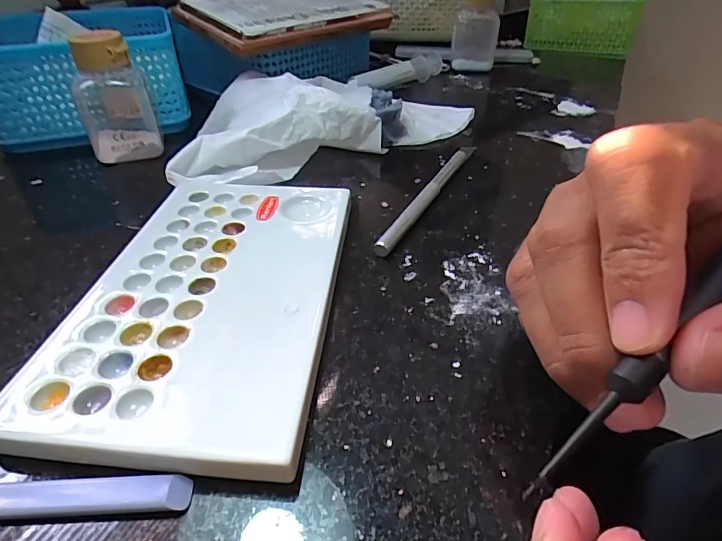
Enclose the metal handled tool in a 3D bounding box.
[{"bbox_3d":[0.041,-0.047,0.251,0.009,0.007,0.131,19,43,21],"label":"metal handled tool"}]

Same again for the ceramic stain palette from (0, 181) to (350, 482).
[{"bbox_3d":[-0.065,0.005,0.184,0.103,0.010,0.151,3,39,3],"label":"ceramic stain palette"}]

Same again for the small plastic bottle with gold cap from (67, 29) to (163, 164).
[{"bbox_3d":[-0.157,-0.110,0.282,0.044,0.069,0.046,-18,42,-21],"label":"small plastic bottle with gold cap"}]

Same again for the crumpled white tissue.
[{"bbox_3d":[-0.032,-0.114,0.310,0.211,0.040,0.114,-24,45,-27],"label":"crumpled white tissue"}]

